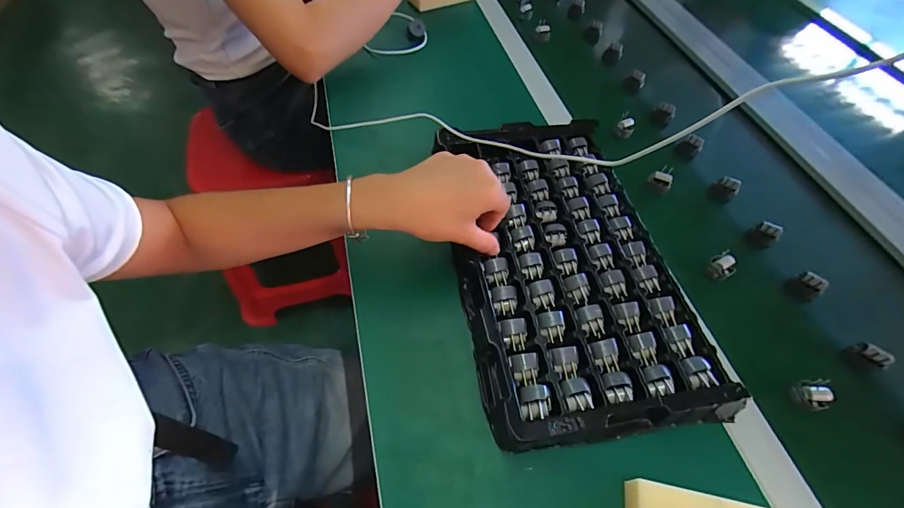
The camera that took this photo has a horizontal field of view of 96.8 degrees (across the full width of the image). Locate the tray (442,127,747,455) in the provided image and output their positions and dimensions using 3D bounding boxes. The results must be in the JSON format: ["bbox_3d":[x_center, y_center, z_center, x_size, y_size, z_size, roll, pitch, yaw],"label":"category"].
[{"bbox_3d":[0.108,-0.005,0.418,0.206,0.032,0.356,-6,57,-8],"label":"tray"}]

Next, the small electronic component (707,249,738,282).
[{"bbox_3d":[0.302,0.014,0.449,0.032,0.024,0.025,-29,63,-21],"label":"small electronic component"}]

